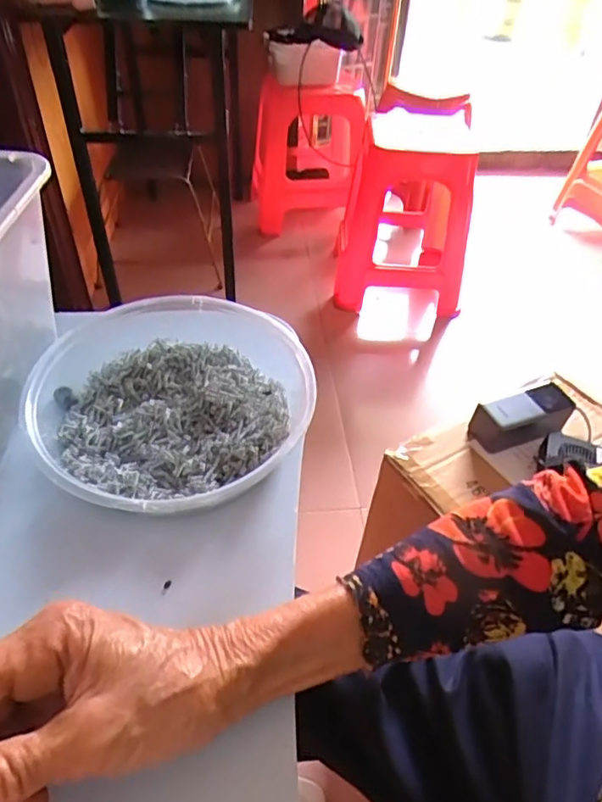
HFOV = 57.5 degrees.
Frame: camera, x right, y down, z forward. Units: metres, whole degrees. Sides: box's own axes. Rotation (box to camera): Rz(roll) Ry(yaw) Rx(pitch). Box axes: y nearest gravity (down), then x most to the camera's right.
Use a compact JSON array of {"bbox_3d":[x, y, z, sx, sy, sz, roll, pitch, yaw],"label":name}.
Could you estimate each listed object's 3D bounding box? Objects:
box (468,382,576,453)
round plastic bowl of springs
[{"bbox_3d":[0.292,0.022,0.719,0.133,0.055,0.055,-15,47,-19],"label":"box"},{"bbox_3d":[-0.101,-0.004,0.379,0.206,0.041,0.183,16,45,12],"label":"round plastic bowl of springs"}]

